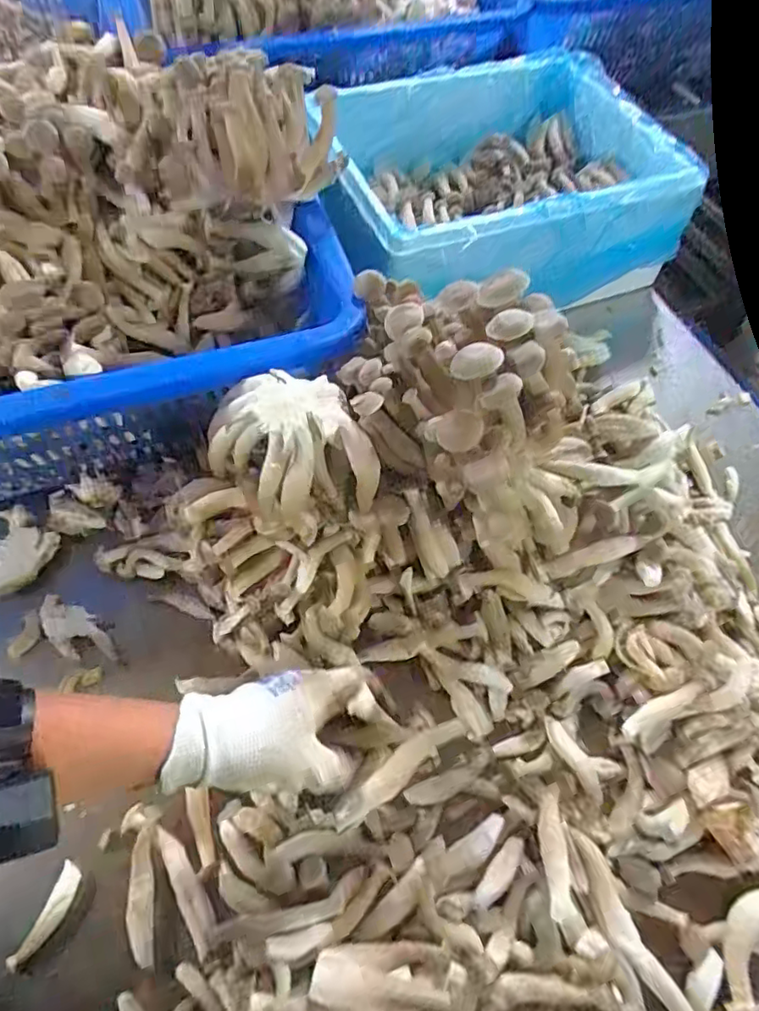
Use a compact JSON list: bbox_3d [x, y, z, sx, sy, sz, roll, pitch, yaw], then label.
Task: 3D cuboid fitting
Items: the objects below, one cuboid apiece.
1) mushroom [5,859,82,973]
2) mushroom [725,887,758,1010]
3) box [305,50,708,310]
[{"bbox_3d":[-0.231,0.288,0.413,0.018,0.012,0.065,20,60,10],"label":"mushroom"},{"bbox_3d":[0.262,0.300,0.412,0.035,0.016,0.102,32,63,16],"label":"mushroom"},{"bbox_3d":[0.134,-0.401,0.732,0.430,0.133,0.346,-13,60,-10],"label":"box"}]

